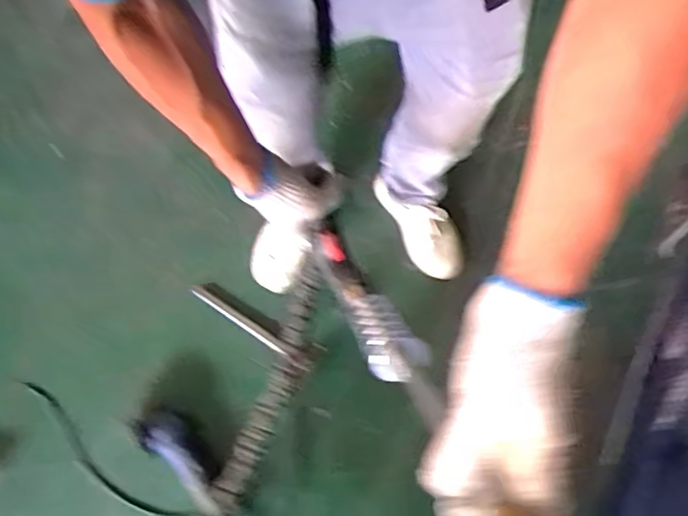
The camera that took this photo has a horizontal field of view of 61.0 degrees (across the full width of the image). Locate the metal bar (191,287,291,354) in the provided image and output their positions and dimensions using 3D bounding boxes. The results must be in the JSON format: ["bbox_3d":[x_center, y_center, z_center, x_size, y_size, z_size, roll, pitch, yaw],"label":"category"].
[{"bbox_3d":[-0.224,0.132,1.261,0.253,0.031,0.023,33,77,11],"label":"metal bar"}]

